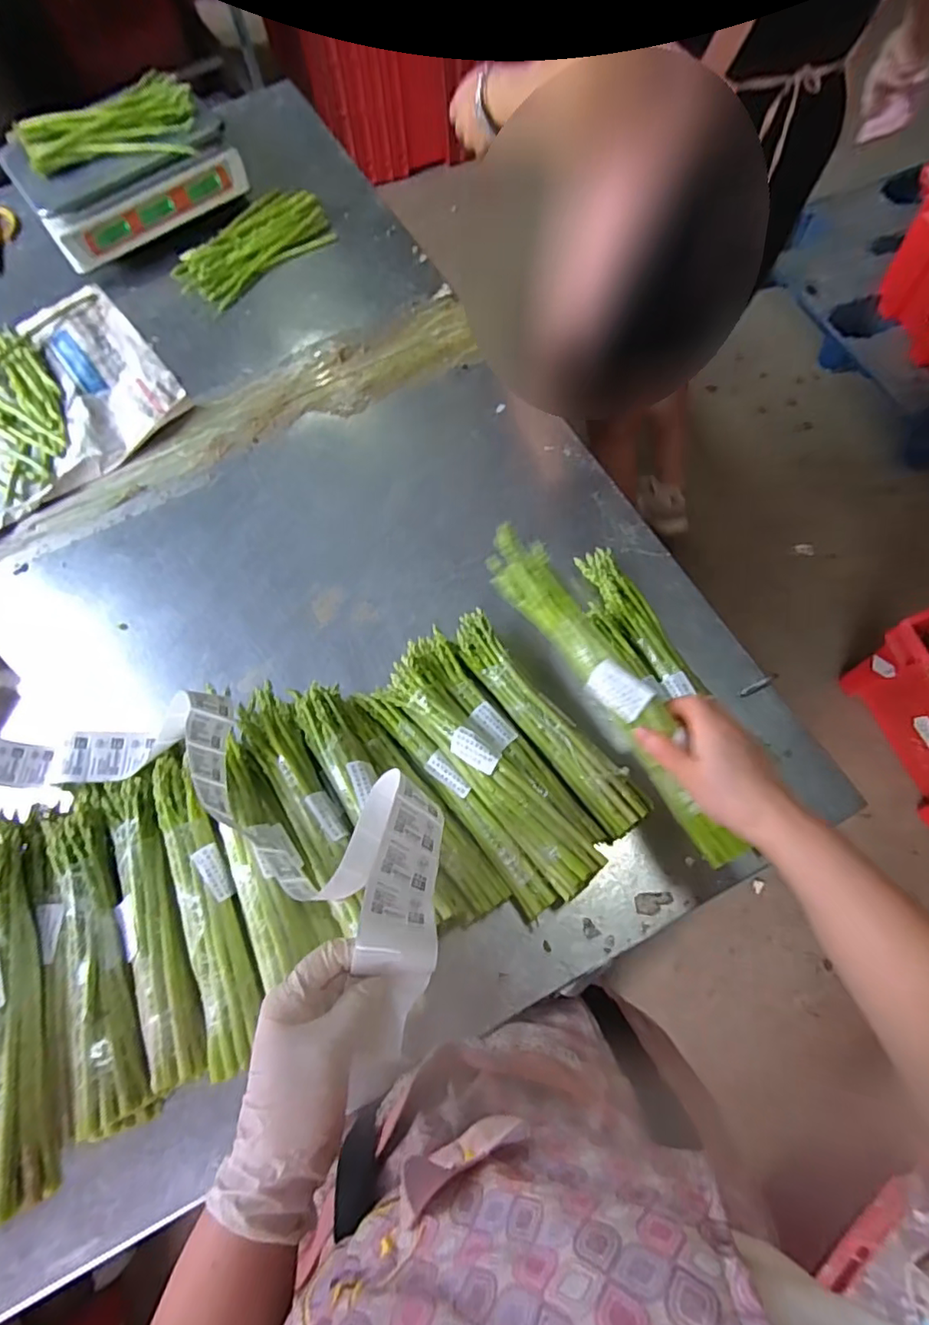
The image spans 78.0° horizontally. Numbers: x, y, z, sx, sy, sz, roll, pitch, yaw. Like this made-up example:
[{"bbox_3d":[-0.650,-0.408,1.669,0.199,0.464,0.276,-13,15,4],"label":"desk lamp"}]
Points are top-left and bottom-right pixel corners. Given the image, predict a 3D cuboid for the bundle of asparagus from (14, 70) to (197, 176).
[{"bbox_3d":[-0.556,-0.836,0.891,0.275,0.038,0.184,-24,69,-5],"label":"bundle of asparagus"}]

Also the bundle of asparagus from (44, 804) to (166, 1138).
[{"bbox_3d":[-0.321,0.251,0.499,0.059,0.051,0.268,-22,68,-5],"label":"bundle of asparagus"}]

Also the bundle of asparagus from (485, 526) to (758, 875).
[{"bbox_3d":[0.119,0.015,0.491,0.044,0.041,0.330,-29,71,-10],"label":"bundle of asparagus"}]

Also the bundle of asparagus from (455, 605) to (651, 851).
[{"bbox_3d":[0.075,0.059,0.585,0.053,0.046,0.266,-37,70,-10],"label":"bundle of asparagus"}]

